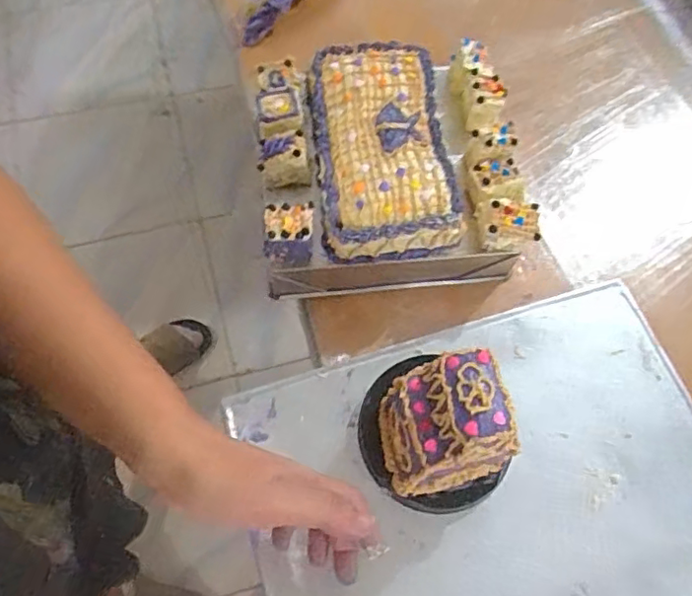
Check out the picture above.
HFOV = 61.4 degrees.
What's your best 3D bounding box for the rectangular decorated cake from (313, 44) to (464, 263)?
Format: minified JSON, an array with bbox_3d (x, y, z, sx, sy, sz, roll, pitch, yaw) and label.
[{"bbox_3d":[0.027,-0.130,0.480,0.105,0.040,0.193,-4,66,-6],"label":"rectangular decorated cake"}]

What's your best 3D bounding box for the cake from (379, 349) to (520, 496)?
[{"bbox_3d":[0.067,0.084,0.396,0.080,0.095,0.078,-13,67,-7],"label":"cake"}]

